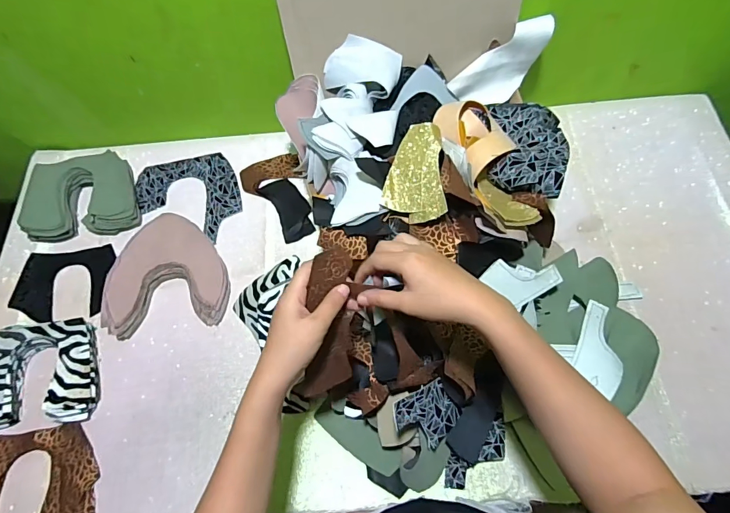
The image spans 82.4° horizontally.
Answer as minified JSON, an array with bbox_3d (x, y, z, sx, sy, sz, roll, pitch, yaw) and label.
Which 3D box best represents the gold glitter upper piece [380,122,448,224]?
[{"bbox_3d":[0.060,-0.104,0.524,0.076,0.015,0.129,-10,73,24],"label":"gold glitter upper piece"}]

